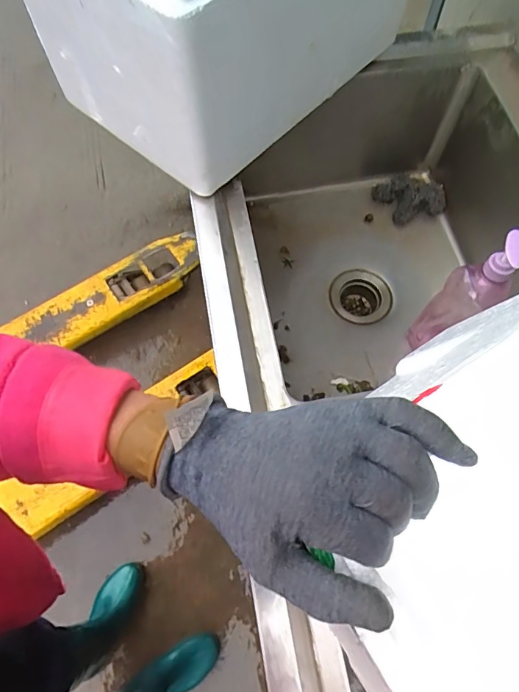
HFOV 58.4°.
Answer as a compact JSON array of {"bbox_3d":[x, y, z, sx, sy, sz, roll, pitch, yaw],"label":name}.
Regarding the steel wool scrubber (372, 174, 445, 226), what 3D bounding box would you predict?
[{"bbox_3d":[0.302,-0.298,0.931,0.135,0.030,0.091,-13,66,-5],"label":"steel wool scrubber"}]

